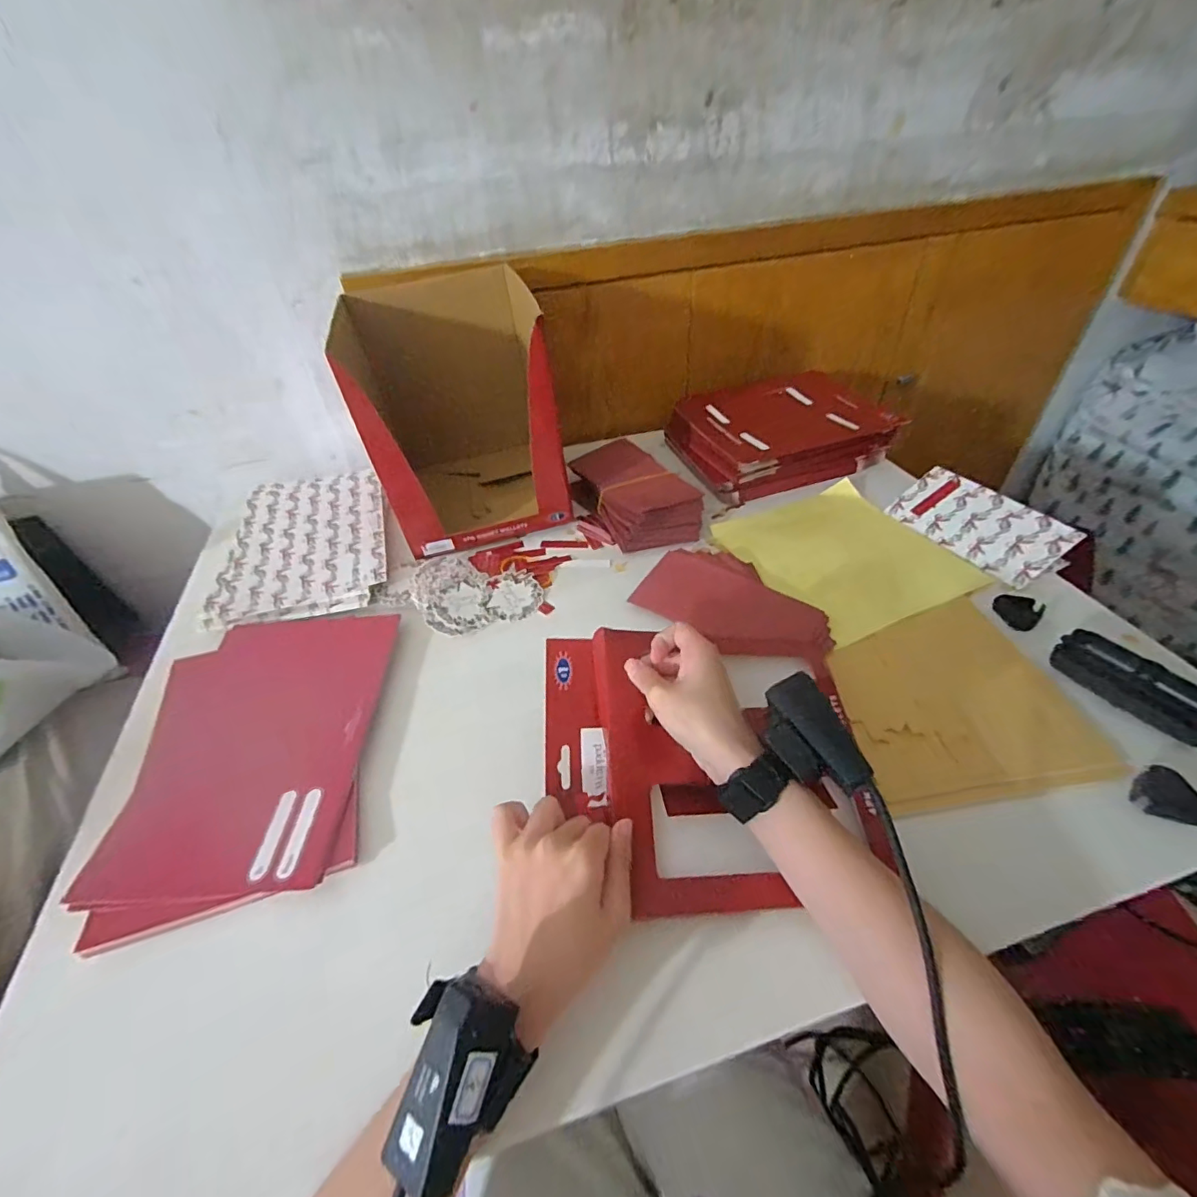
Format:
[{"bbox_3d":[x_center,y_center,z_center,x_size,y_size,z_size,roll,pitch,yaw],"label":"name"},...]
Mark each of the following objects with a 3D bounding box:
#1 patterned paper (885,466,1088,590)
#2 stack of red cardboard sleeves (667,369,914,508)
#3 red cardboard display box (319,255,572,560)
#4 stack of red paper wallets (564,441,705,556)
[{"bbox_3d":[0.435,-0.088,0.593,0.086,0.012,0.171,-42,47,7],"label":"patterned paper"},{"bbox_3d":[0.254,-0.240,0.748,0.260,0.071,0.207,-13,43,-10],"label":"stack of red cardboard sleeves"},{"bbox_3d":[-0.167,-0.228,0.641,0.221,0.249,0.248,-15,43,-12],"label":"red cardboard display box"},{"bbox_3d":[0.048,-0.138,0.668,0.115,0.056,0.194,-17,43,-13],"label":"stack of red paper wallets"}]

